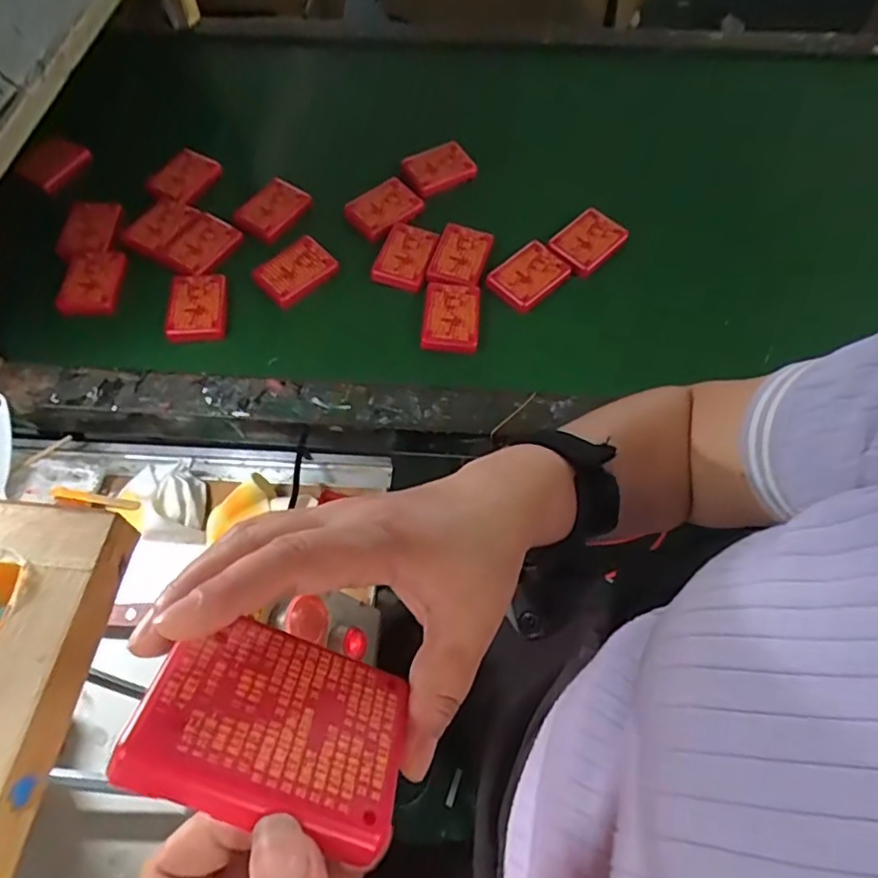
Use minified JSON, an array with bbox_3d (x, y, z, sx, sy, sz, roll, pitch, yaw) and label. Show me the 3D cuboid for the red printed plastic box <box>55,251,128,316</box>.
[{"bbox_3d":[-0.363,-0.164,0.623,0.063,0.015,0.075,1,60,0],"label":"red printed plastic box"}]

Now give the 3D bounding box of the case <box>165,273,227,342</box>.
[{"bbox_3d":[-0.249,-0.135,0.611,0.060,0.015,0.082,-5,61,-4],"label":"case"}]

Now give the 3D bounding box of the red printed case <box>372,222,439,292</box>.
[{"bbox_3d":[-0.036,-0.196,0.640,0.056,0.024,0.074,17,62,9],"label":"red printed case"}]

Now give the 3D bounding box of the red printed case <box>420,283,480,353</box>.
[{"bbox_3d":[0.012,-0.127,0.602,0.055,0.025,0.076,4,60,2],"label":"red printed case"}]

